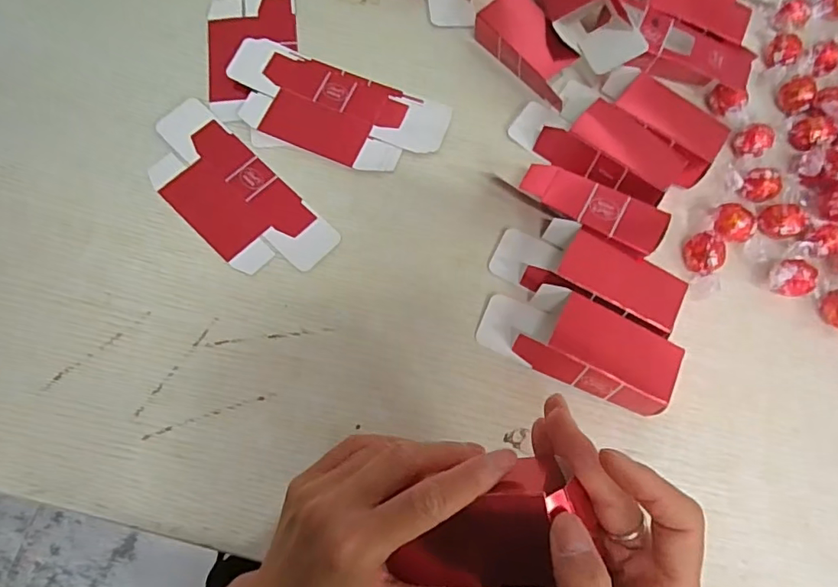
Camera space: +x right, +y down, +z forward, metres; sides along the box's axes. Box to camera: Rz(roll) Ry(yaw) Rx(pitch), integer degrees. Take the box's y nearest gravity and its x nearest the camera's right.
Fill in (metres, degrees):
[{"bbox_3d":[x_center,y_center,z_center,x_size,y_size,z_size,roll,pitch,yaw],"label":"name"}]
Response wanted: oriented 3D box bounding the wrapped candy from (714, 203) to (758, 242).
[{"bbox_3d":[0.250,-0.055,0.409,0.023,0.023,0.032,-36,78,-12],"label":"wrapped candy"}]

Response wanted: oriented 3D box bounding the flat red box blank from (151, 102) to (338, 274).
[{"bbox_3d":[-0.153,-0.081,0.413,0.180,0.004,0.076,43,76,10],"label":"flat red box blank"}]

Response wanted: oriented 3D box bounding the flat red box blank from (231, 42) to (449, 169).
[{"bbox_3d":[-0.074,-0.158,0.437,0.188,0.008,0.085,21,74,4],"label":"flat red box blank"}]

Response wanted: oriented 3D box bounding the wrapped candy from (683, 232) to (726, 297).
[{"bbox_3d":[0.225,-0.023,0.400,0.022,0.025,0.049,-4,74,-3],"label":"wrapped candy"}]

